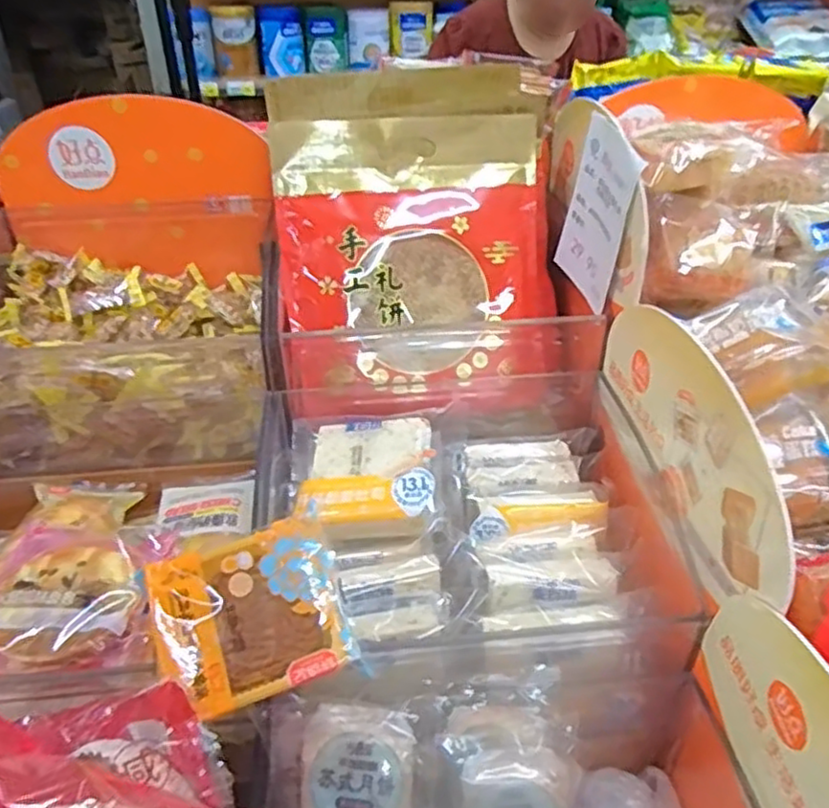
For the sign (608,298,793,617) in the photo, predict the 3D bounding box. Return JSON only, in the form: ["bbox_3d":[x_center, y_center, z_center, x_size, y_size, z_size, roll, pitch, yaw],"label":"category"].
[{"bbox_3d":[0.191,0.020,0.493,0.008,0.123,0.277,-4,34,-4],"label":"sign"}]

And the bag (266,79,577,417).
[{"bbox_3d":[0.006,-0.164,0.688,0.286,0.341,0.083,-4,0,-9],"label":"bag"}]

